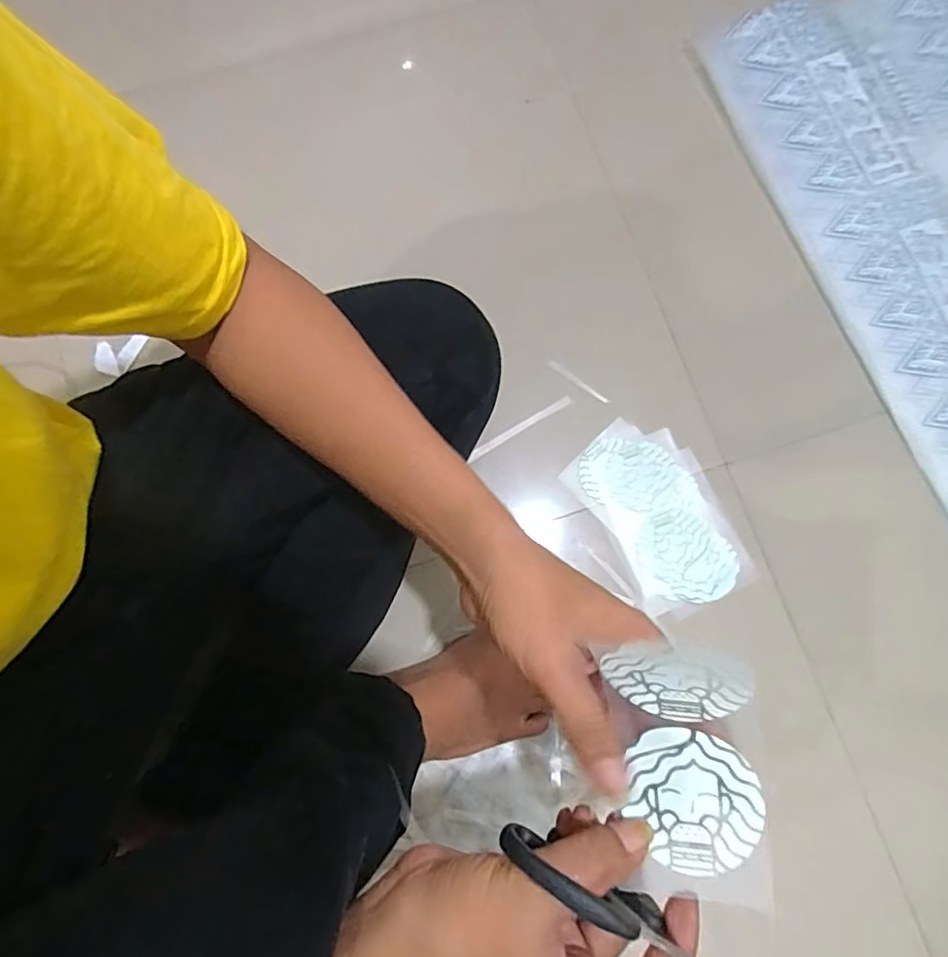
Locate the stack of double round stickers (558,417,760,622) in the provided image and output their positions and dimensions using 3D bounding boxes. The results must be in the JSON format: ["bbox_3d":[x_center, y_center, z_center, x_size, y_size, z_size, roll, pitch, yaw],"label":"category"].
[{"bbox_3d":[0.180,0.035,0.558,0.116,0.008,0.186,-29,81,-5],"label":"stack of double round stickers"}]

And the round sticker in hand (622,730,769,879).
[{"bbox_3d":[0.110,0.161,0.287,0.063,0.005,0.064,-4,78,18],"label":"round sticker in hand"}]

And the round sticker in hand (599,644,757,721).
[{"bbox_3d":[0.096,0.099,0.277,0.065,0.053,0.005,7,40,15],"label":"round sticker in hand"}]

